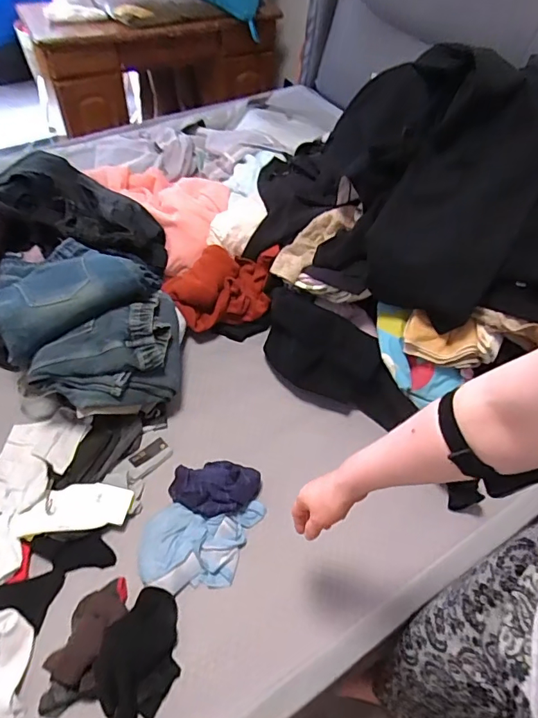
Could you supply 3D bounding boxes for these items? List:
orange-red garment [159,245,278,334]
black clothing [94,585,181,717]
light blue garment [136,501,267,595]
[{"bbox_3d":[-0.113,-0.170,1.162,0.233,0.126,0.180,9,54,8],"label":"orange-red garment"},{"bbox_3d":[-0.199,0.453,0.731,0.111,0.046,0.184,-9,53,-6],"label":"black clothing"},{"bbox_3d":[-0.122,0.330,0.855,0.212,0.023,0.148,0,53,1],"label":"light blue garment"}]

